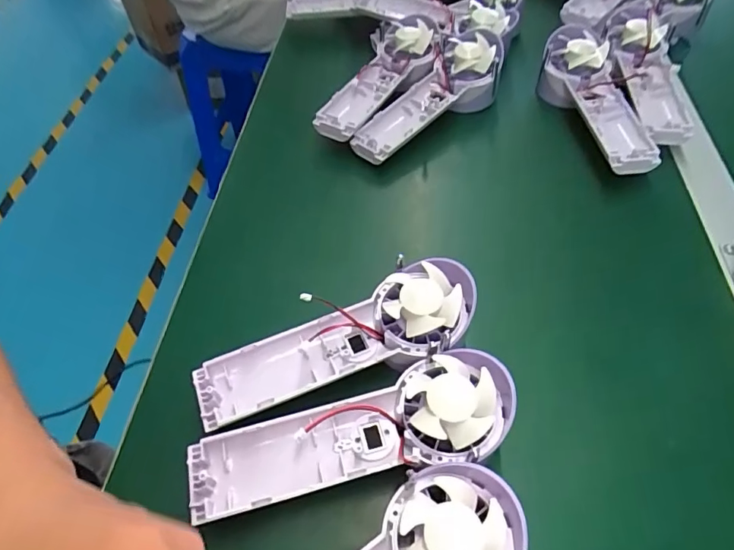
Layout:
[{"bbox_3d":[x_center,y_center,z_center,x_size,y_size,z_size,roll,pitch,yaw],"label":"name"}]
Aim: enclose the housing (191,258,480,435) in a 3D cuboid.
[{"bbox_3d":[-0.016,0.041,0.294,0.175,0.028,0.054,-21,55,-13],"label":"housing"}]

